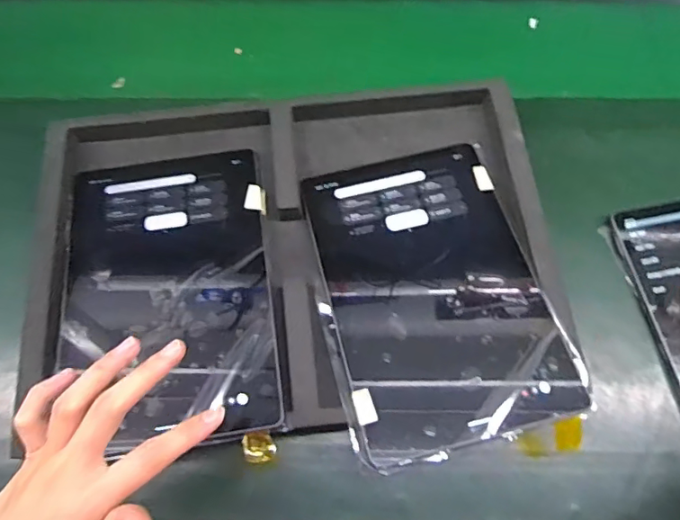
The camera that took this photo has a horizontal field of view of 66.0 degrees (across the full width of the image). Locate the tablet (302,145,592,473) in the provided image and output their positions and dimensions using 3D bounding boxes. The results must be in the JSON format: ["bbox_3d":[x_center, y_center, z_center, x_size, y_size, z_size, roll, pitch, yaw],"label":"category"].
[{"bbox_3d":[0.073,0.021,0.428,0.177,0.013,0.249,-14,63,-6],"label":"tablet"}]

